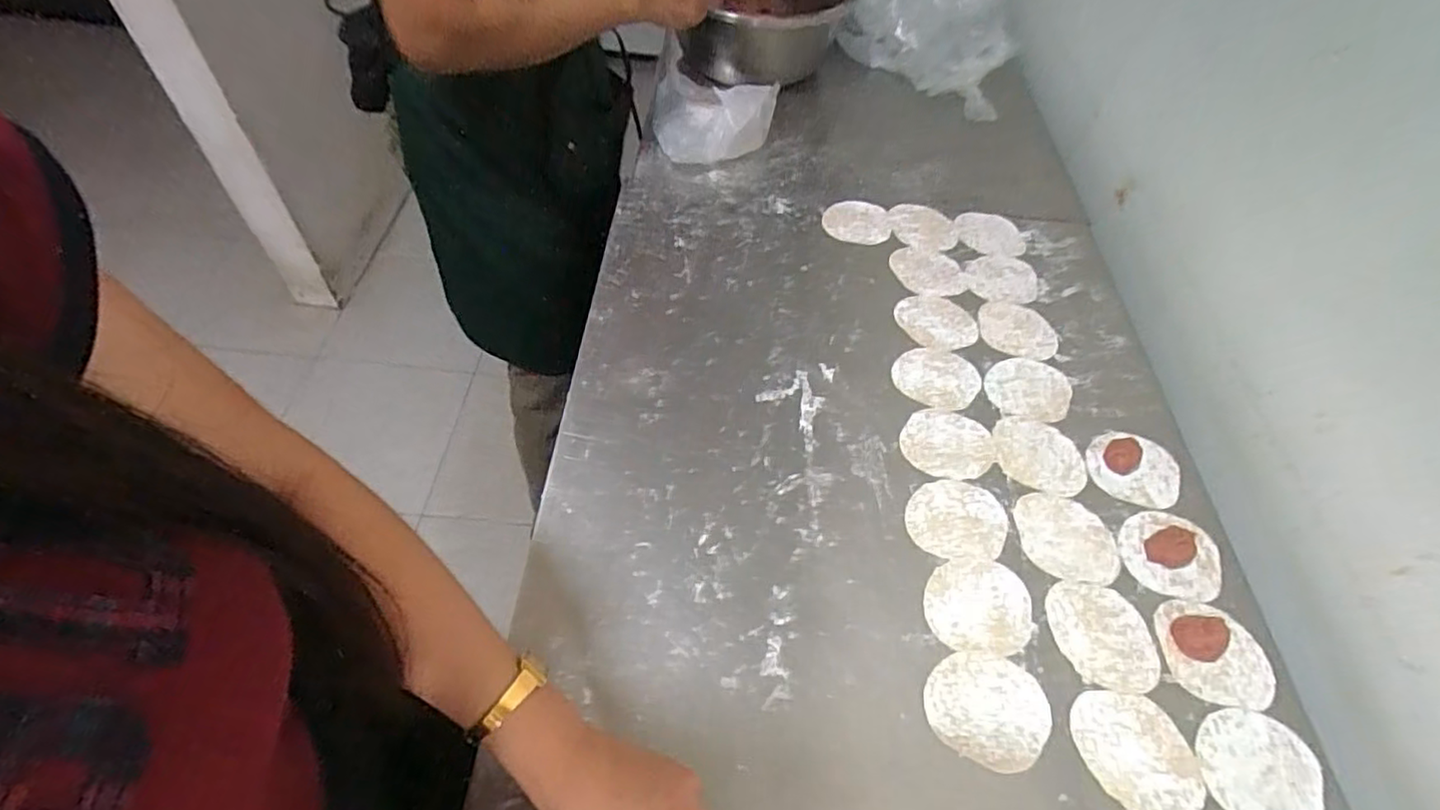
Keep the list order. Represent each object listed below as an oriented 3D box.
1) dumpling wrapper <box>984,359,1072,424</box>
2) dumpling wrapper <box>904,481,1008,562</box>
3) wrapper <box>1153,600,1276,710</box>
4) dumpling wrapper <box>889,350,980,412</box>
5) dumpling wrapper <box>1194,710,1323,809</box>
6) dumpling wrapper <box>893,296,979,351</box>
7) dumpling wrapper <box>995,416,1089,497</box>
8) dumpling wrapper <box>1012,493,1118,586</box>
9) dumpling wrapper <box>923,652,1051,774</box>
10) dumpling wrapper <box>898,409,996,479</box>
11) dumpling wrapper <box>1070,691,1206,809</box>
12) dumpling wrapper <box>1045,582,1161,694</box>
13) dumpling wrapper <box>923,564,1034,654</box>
[{"bbox_3d":[0.320,-0.018,0.669,0.085,0.004,0.077,14,55,6],"label":"dumpling wrapper"},{"bbox_3d":[0.209,0.101,0.573,0.090,0.004,0.075,3,54,-2],"label":"dumpling wrapper"},{"bbox_3d":[0.396,0.194,0.509,0.087,0.015,0.077,12,55,4],"label":"wrapper"},{"bbox_3d":[0.225,-0.029,0.671,0.090,0.004,0.072,6,54,0],"label":"dumpling wrapper"},{"bbox_3d":[0.389,0.261,0.467,0.079,0.004,0.081,2,55,-3],"label":"dumpling wrapper"},{"bbox_3d":[0.242,-0.093,0.720,0.088,0.004,0.075,38,61,21],"label":"dumpling wrapper"},{"bbox_3d":[0.307,0.048,0.622,0.085,0.004,0.077,14,55,6],"label":"dumpling wrapper"},{"bbox_3d":[0.305,0.116,0.569,0.083,0.004,0.081,2,55,-3],"label":"dumpling wrapper"},{"bbox_3d":[0.196,0.222,0.474,0.089,0.004,0.076,9,54,2],"label":"dumpling wrapper"},{"bbox_3d":[0.219,0.037,0.622,0.088,0.004,0.075,10,55,3],"label":"dumpling wrapper"},{"bbox_3d":[0.300,0.251,0.467,0.083,0.004,0.081,2,55,-3],"label":"dumpling wrapper"},{"bbox_3d":[0.307,0.184,0.518,0.081,0.004,0.082,6,54,0],"label":"dumpling wrapper"},{"bbox_3d":[0.210,0.162,0.524,0.086,0.004,0.075,5,54,-1],"label":"dumpling wrapper"}]

